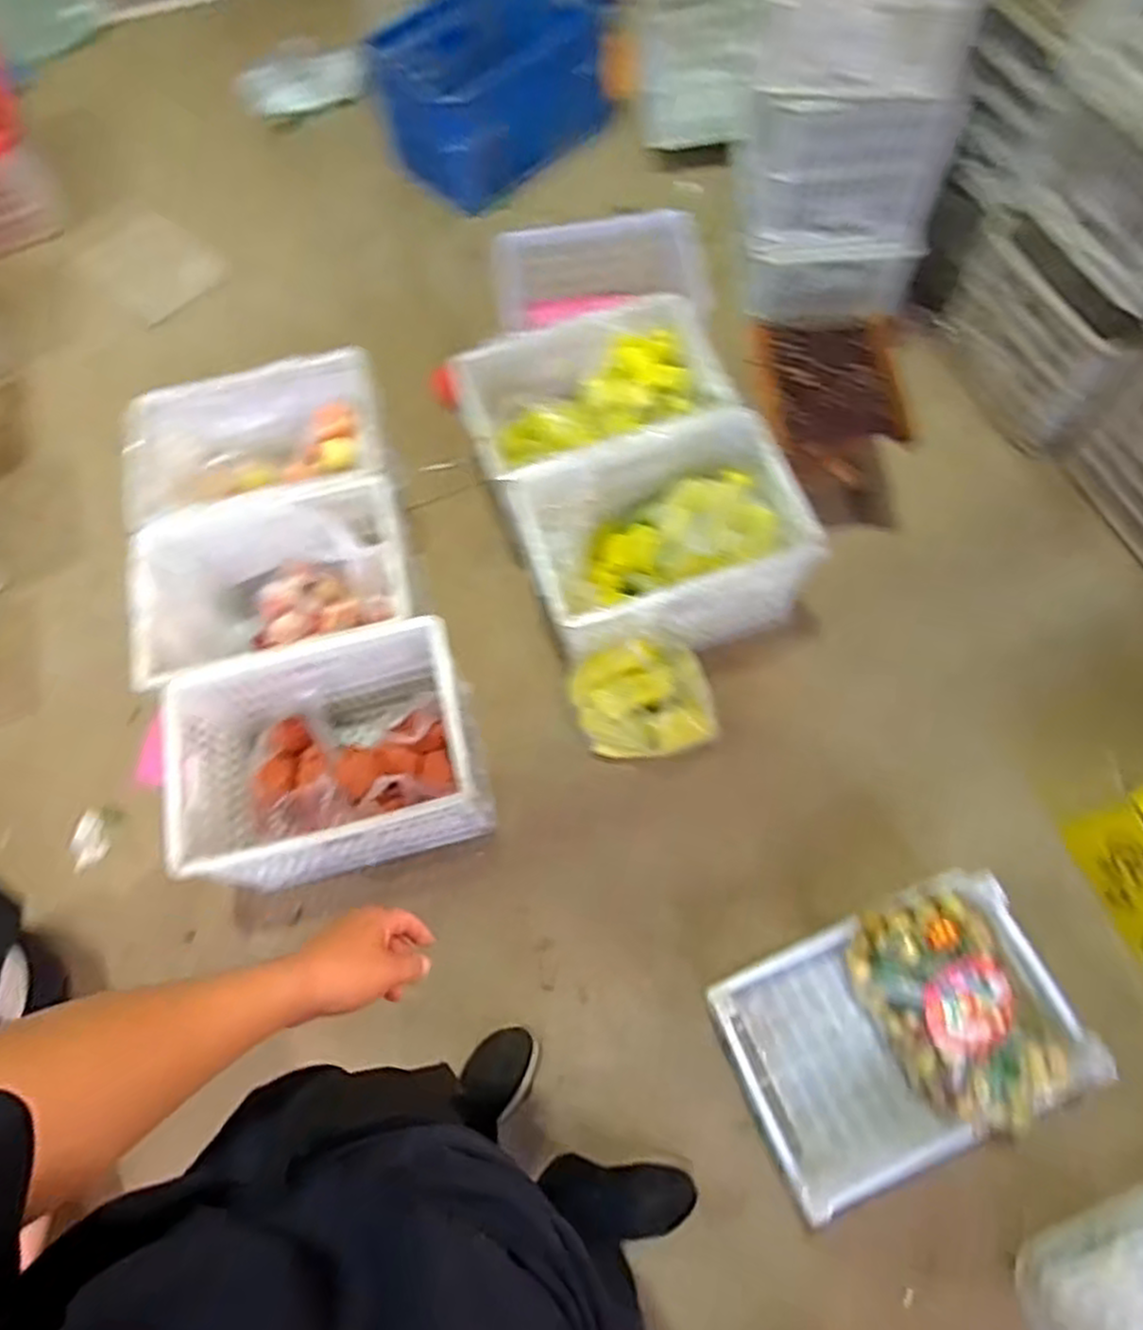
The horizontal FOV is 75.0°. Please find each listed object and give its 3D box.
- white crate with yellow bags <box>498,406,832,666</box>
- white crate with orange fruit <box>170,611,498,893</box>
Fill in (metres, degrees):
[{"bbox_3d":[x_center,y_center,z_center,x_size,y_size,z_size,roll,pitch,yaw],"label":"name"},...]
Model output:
[{"bbox_3d":[0.171,-0.226,1.471,0.504,0.277,0.382,-20,67,-5],"label":"white crate with yellow bags"},{"bbox_3d":[-0.426,0.173,1.361,0.488,0.261,0.360,-12,67,-1],"label":"white crate with orange fruit"}]

